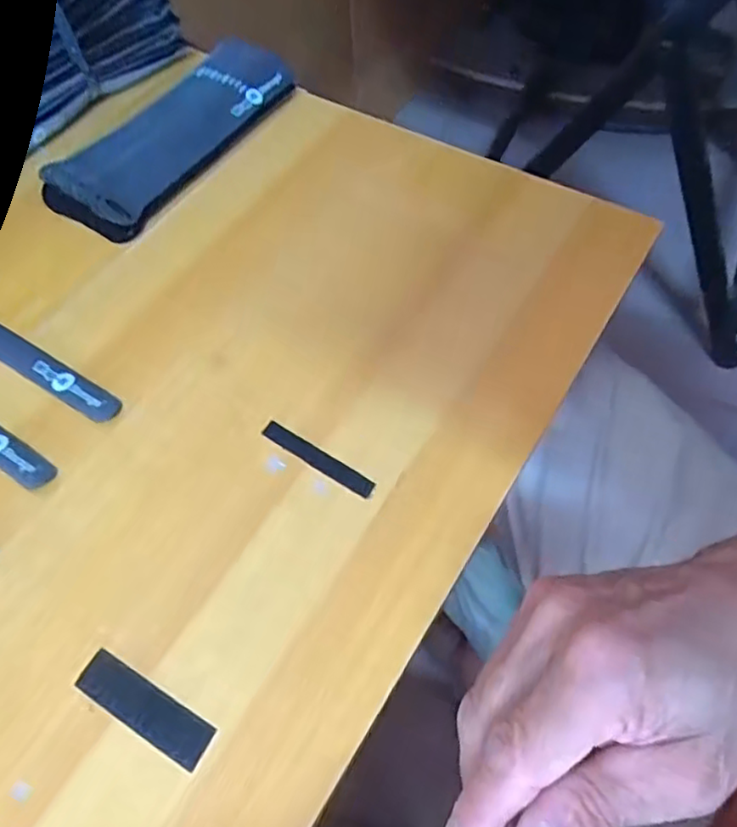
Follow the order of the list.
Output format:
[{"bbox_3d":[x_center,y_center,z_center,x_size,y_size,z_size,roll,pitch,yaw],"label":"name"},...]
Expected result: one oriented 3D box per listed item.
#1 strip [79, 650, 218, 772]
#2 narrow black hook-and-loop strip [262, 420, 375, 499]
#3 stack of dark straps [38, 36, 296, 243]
[{"bbox_3d":[-0.102,0.132,0.292,0.069,0.004,0.020,26,65,16],"label":"strip"},{"bbox_3d":[-0.028,0.024,0.354,0.071,0.004,0.012,30,66,18],"label":"narrow black hook-and-loop strip"},{"bbox_3d":[-0.138,-0.211,0.479,0.067,0.029,0.209,30,66,18],"label":"stack of dark straps"}]

